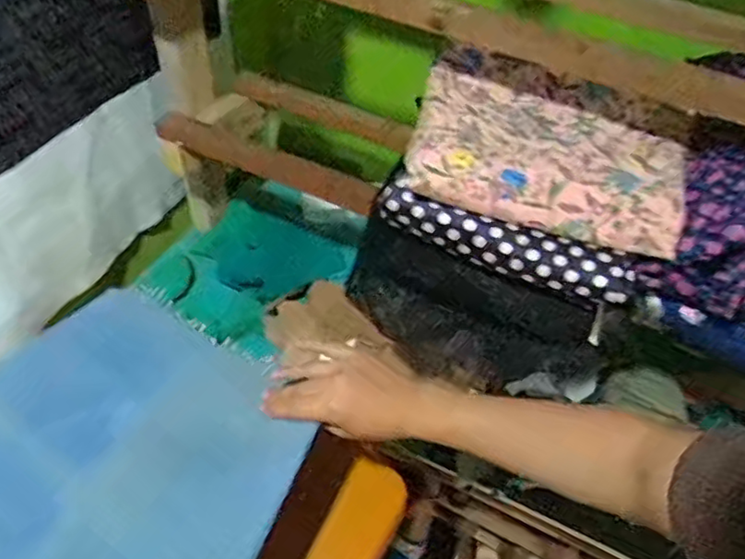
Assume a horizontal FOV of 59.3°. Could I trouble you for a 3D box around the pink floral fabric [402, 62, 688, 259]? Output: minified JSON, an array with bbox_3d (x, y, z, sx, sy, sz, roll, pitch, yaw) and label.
[{"bbox_3d":[0.163,-0.117,0.616,0.243,0.051,0.153,13,46,10],"label":"pink floral fabric"}]

